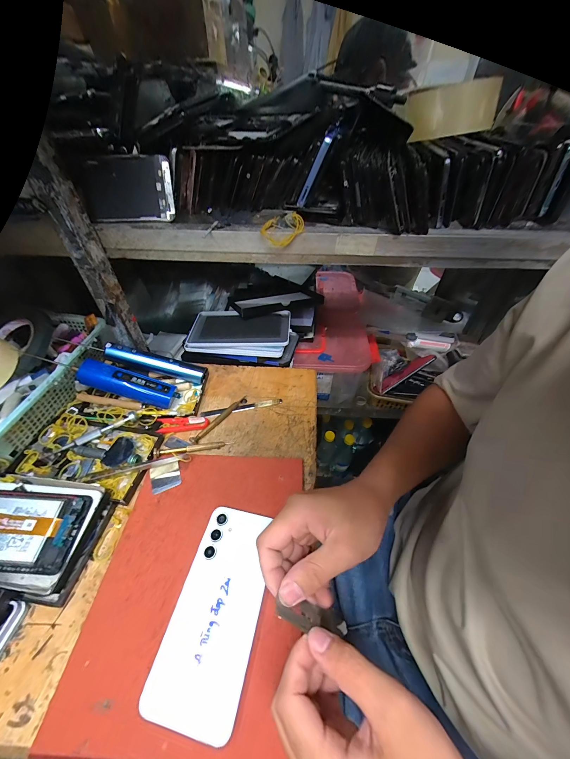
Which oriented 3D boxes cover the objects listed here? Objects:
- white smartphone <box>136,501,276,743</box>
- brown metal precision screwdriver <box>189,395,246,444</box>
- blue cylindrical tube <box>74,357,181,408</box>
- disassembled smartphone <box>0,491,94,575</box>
[{"bbox_3d":[-0.062,0.208,0.262,0.077,0.006,0.157,10,47,9],"label":"white smartphone"},{"bbox_3d":[-0.098,0.058,0.419,0.012,0.008,0.108,31,53,26],"label":"brown metal precision screwdriver"},{"bbox_3d":[-0.236,0.006,0.417,0.138,0.035,0.033,20,44,-14],"label":"blue cylindrical tube"},{"bbox_3d":[-0.297,0.155,0.290,0.155,0.009,0.073,4,53,-1],"label":"disassembled smartphone"}]

